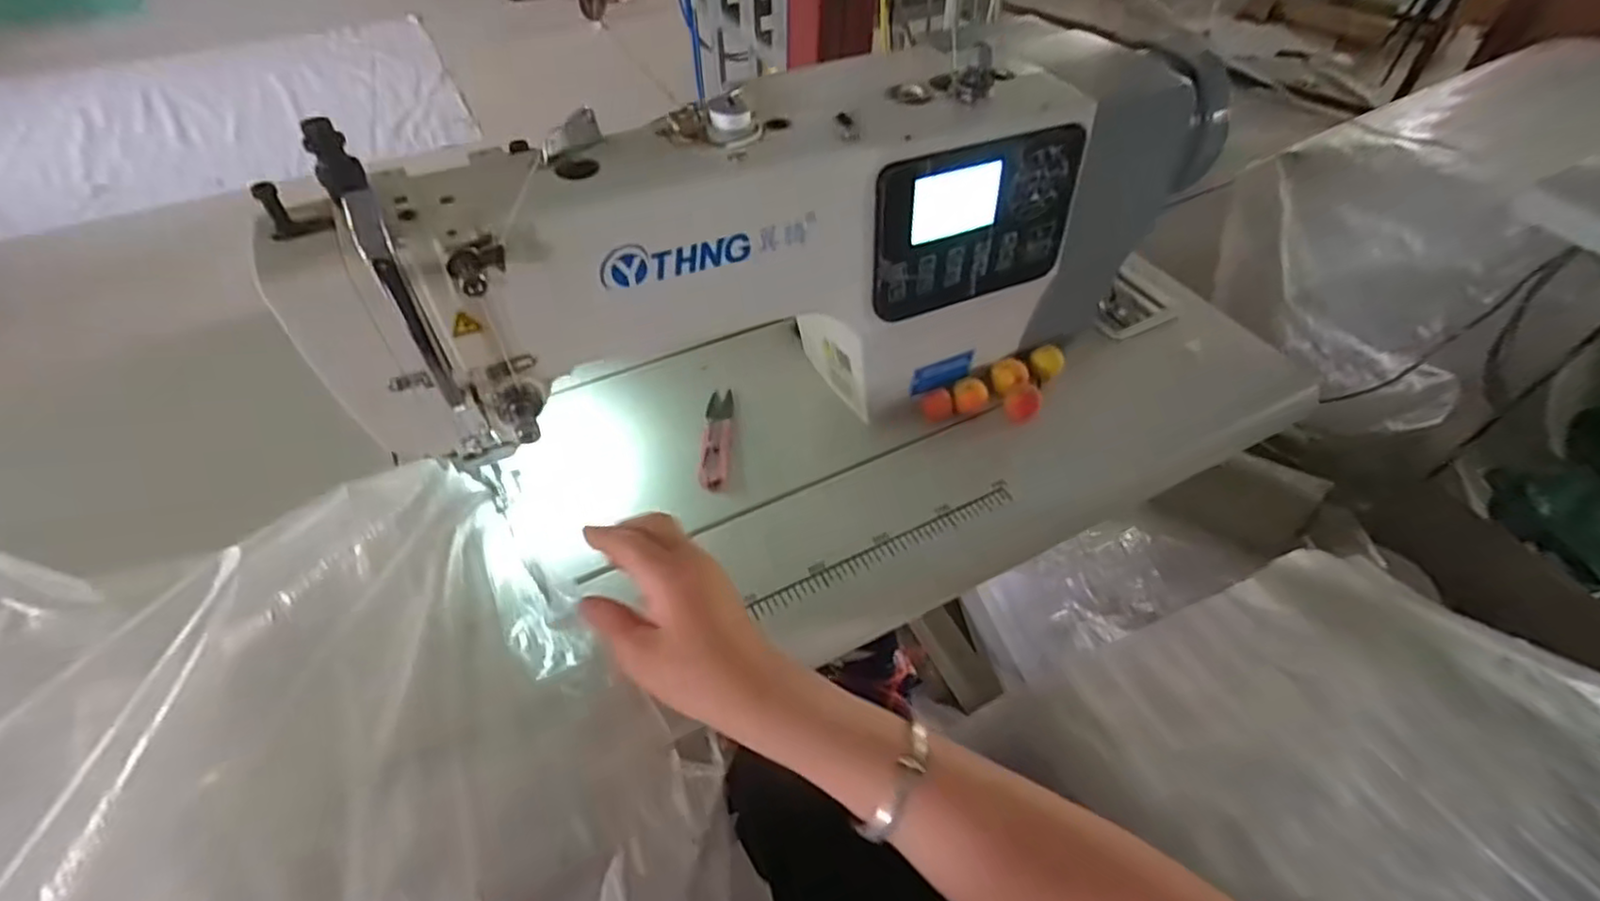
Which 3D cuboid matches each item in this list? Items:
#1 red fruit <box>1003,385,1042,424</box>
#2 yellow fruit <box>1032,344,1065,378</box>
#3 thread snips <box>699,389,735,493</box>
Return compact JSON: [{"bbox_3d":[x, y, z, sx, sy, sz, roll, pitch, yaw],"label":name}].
[{"bbox_3d":[0.179,-0.037,0.553,0.024,0.024,0.024,1,50,-1],"label":"red fruit"},{"bbox_3d":[0.205,-0.075,0.571,0.025,0.019,0.022,23,53,17],"label":"yellow fruit"},{"bbox_3d":[-0.063,-0.011,0.533,0.022,0.009,0.099,0,50,-1],"label":"thread snips"}]

